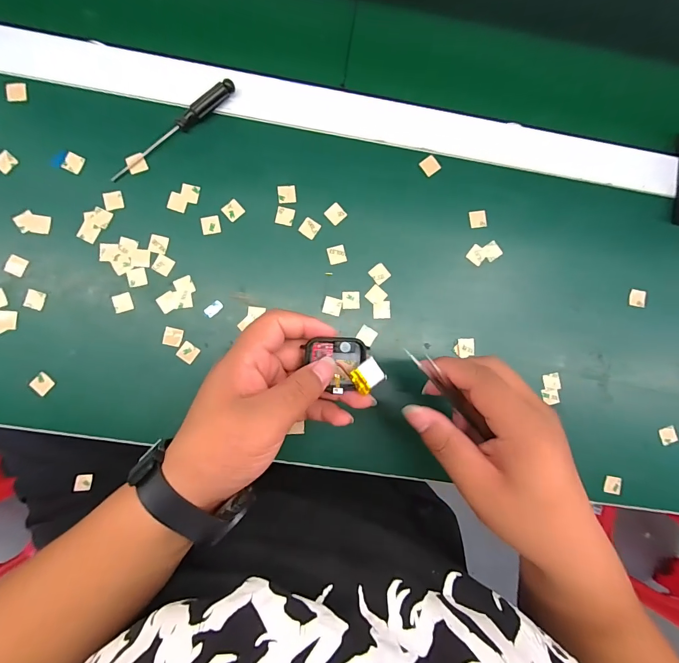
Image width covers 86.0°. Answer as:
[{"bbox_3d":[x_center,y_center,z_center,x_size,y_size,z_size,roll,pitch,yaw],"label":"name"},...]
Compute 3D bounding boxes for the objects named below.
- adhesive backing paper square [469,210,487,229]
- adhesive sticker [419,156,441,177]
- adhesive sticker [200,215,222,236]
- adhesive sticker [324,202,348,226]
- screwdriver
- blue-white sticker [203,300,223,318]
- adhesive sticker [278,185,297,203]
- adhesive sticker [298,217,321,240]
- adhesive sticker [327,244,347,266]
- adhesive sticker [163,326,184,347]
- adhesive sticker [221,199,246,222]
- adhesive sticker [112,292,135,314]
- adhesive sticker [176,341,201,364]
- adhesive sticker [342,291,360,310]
[{"bbox_3d":[0.129,-0.104,0.339,0.016,0.004,0.016,-7,90,-3],"label":"adhesive backing paper square"},{"bbox_3d":[0.084,-0.154,0.337,0.015,0.004,0.017,-36,90,-5],"label":"adhesive sticker"},{"bbox_3d":[-0.114,-0.094,0.322,0.017,0.004,0.016,-12,90,-9],"label":"adhesive sticker"},{"bbox_3d":[-0.003,-0.106,0.330,0.017,0.004,0.017,-41,94,-2],"label":"adhesive sticker"},{"bbox_3d":[-0.144,-0.174,0.315,0.130,0.017,0.011,-39,90,-5],"label":"screwdriver"},{"bbox_3d":[-0.110,-0.020,0.318,0.017,0.004,0.009,-42,90,-5],"label":"blue-white sticker"},{"bbox_3d":[-0.047,-0.124,0.328,0.016,0.004,0.016,-5,91,-7],"label":"adhesive sticker"},{"bbox_3d":[-0.027,-0.093,0.327,0.015,0.004,0.016,34,85,-2],"label":"adhesive sticker"},{"bbox_3d":[-0.002,-0.069,0.329,0.016,0.004,0.016,-16,90,-4],"label":"adhesive sticker"},{"bbox_3d":[-0.144,0.005,0.316,0.015,0.004,0.015,11,81,-8],"label":"adhesive sticker"},{"bbox_3d":[-0.095,-0.108,0.324,0.016,0.004,0.016,-40,96,-6],"label":"adhesive sticker"},{"bbox_3d":[-0.187,-0.025,0.314,0.015,0.004,0.016,-17,90,-12],"label":"adhesive sticker"},{"bbox_3d":[-0.132,0.018,0.317,0.015,0.004,0.015,36,78,-9],"label":"adhesive sticker"},{"bbox_3d":[0.010,-0.028,0.328,0.016,0.004,0.016,-2,92,-5],"label":"adhesive sticker"}]

